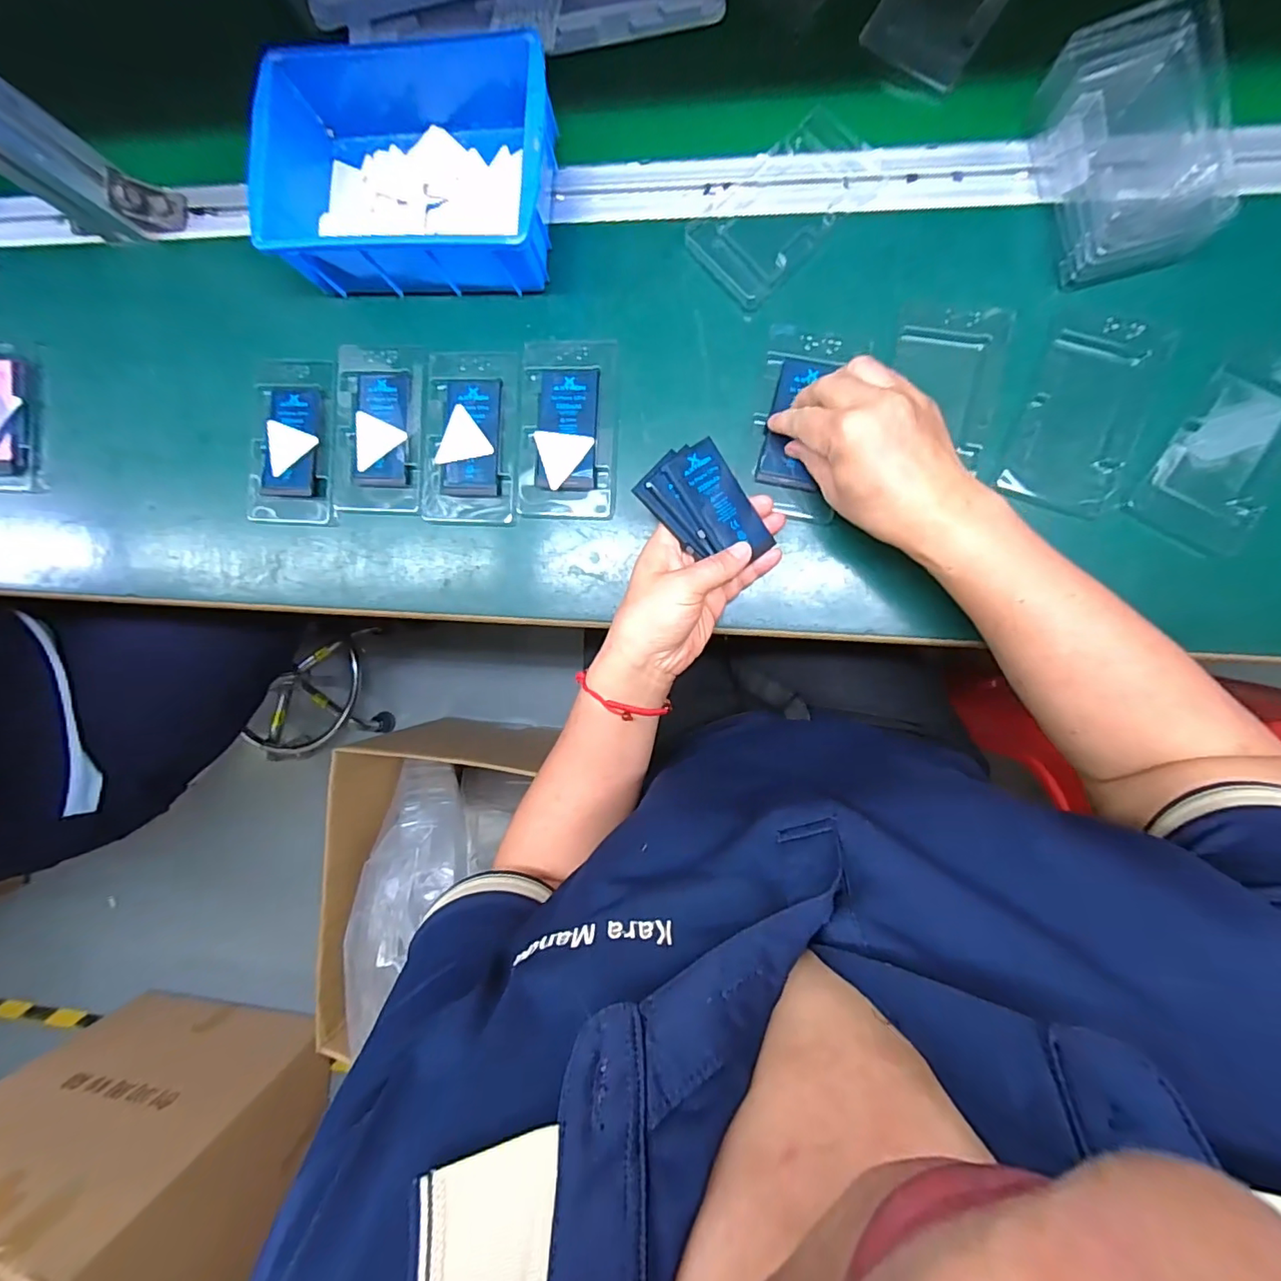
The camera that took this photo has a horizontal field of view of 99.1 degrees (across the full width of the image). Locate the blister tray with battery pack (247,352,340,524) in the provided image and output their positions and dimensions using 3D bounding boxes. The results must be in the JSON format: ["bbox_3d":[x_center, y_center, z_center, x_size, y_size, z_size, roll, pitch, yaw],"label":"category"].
[{"bbox_3d":[-0.278,-0.159,0.434,0.070,0.008,0.127,5,96,7],"label":"blister tray with battery pack"}]

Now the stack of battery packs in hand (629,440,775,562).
[{"bbox_3d":[0.043,-0.087,0.366,0.066,0.014,0.084,-36,99,-13],"label":"stack of battery packs in hand"}]

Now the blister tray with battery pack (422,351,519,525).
[{"bbox_3d":[-0.130,-0.155,0.417,0.073,0.005,0.127,4,95,7],"label":"blister tray with battery pack"}]

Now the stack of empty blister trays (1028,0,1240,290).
[{"bbox_3d":[0.303,-0.311,0.336,0.077,0.034,0.149,-13,93,8],"label":"stack of empty blister trays"}]

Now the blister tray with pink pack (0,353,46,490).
[{"bbox_3d":[-0.545,-0.185,0.465,0.063,0.012,0.110,8,96,6],"label":"blister tray with pink pack"}]

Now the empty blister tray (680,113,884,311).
[{"bbox_3d":[0.099,-0.307,0.386,0.075,0.016,0.135,45,99,2],"label":"empty blister tray"}]

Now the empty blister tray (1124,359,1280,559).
[{"bbox_3d":[0.388,-0.124,0.352,0.075,0.012,0.134,32,98,4],"label":"empty blister tray"}]

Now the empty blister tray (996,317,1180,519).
[{"bbox_3d":[0.296,-0.151,0.365,0.077,0.007,0.122,17,97,6],"label":"empty blister tray"}]

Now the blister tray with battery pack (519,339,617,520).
[{"bbox_3d":[-0.054,-0.157,0.407,0.075,0.007,0.127,3,95,7],"label":"blister tray with battery pack"}]

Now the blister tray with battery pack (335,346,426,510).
[{"bbox_3d":[-0.205,-0.166,0.425,0.072,0.004,0.127,3,95,7],"label":"blister tray with battery pack"}]

